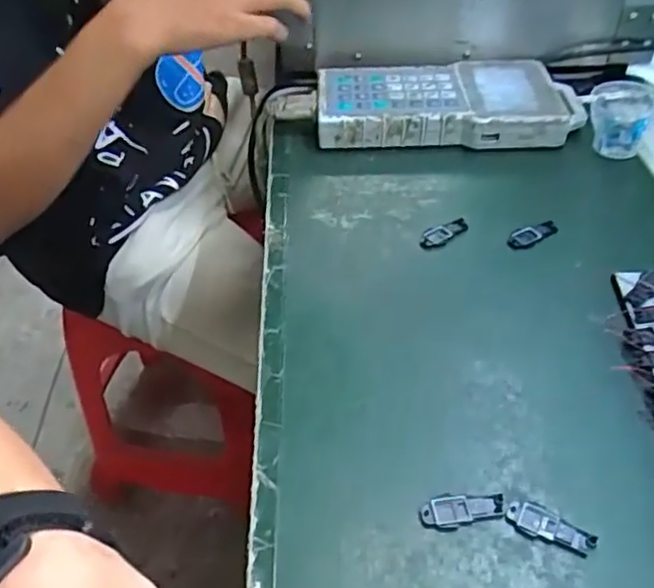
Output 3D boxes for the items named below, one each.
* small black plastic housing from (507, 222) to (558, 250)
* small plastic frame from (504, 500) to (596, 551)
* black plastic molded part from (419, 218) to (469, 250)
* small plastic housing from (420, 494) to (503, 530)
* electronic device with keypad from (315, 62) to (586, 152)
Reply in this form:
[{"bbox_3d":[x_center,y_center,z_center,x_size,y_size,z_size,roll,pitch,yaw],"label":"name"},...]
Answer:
[{"bbox_3d":[0.145,-0.042,0.471,0.039,0.004,0.015,-24,48,-20],"label":"small black plastic housing"},{"bbox_3d":[0.105,0.109,0.312,0.040,0.004,0.013,21,49,24],"label":"small plastic frame"},{"bbox_3d":[0.083,-0.044,0.476,0.040,0.005,0.015,-31,50,-25],"label":"black plastic molded part"},{"bbox_3d":[0.065,0.104,0.319,0.039,0.004,0.015,-6,44,-2],"label":"small plastic housing"},{"bbox_3d":[0.105,-0.167,0.578,0.224,0.032,0.100,-1,44,3],"label":"electronic device with keypad"}]

